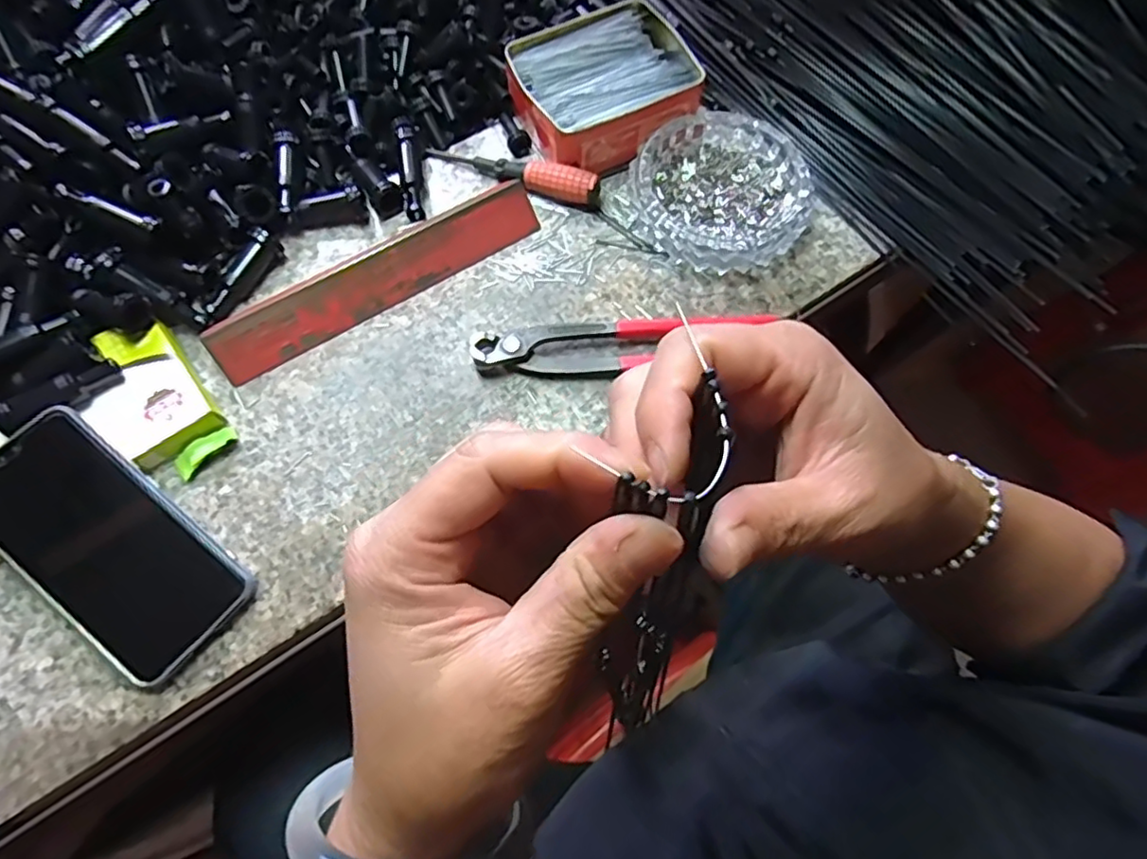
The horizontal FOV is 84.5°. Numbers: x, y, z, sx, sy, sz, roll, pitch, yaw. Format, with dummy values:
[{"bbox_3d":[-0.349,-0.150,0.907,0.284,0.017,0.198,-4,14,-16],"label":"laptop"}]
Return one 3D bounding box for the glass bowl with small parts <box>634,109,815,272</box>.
[{"bbox_3d":[0.102,-0.167,0.440,0.114,0.025,0.119,1,69,-1],"label":"glass bowl with small parts"}]

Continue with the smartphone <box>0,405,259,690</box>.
[{"bbox_3d":[-0.257,0.061,0.346,0.157,0.012,0.076,43,77,5],"label":"smartphone"}]

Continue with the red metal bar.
[{"bbox_3d":[-0.126,-0.101,0.418,0.226,0.010,0.039,-31,119,-12],"label":"red metal bar"}]

